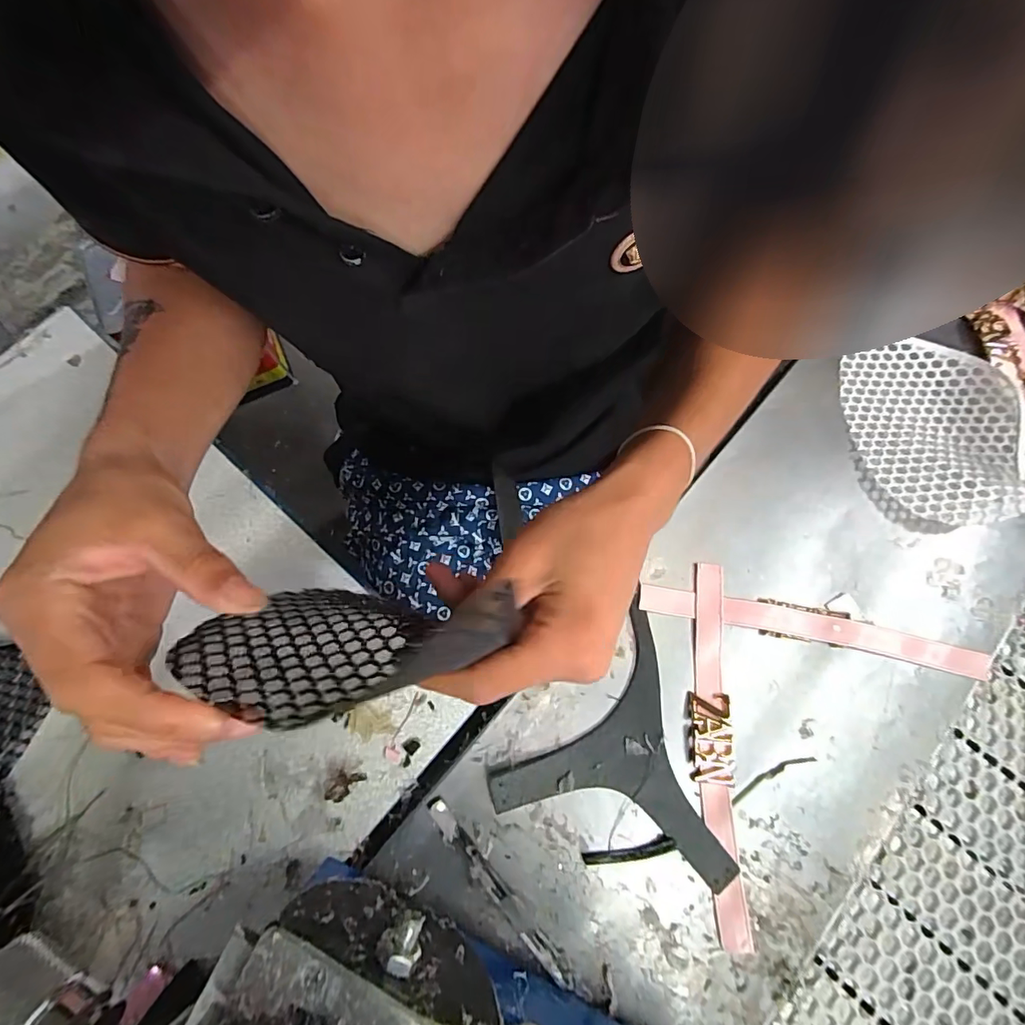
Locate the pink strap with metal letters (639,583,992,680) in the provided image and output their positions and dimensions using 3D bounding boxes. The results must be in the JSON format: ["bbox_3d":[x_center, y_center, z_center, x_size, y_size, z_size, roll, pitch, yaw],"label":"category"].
[{"bbox_3d":[0.226,0.085,0.372,0.249,0.011,0.028,11,75,4],"label":"pink strap with metal letters"}]

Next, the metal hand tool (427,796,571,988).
[{"bbox_3d":[-0.011,0.254,0.329,0.013,0.008,0.139,-41,78,-10],"label":"metal hand tool"}]

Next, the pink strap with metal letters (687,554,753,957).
[{"bbox_3d":[0.146,0.163,0.352,0.028,0.007,0.250,2,74,1],"label":"pink strap with metal letters"}]

